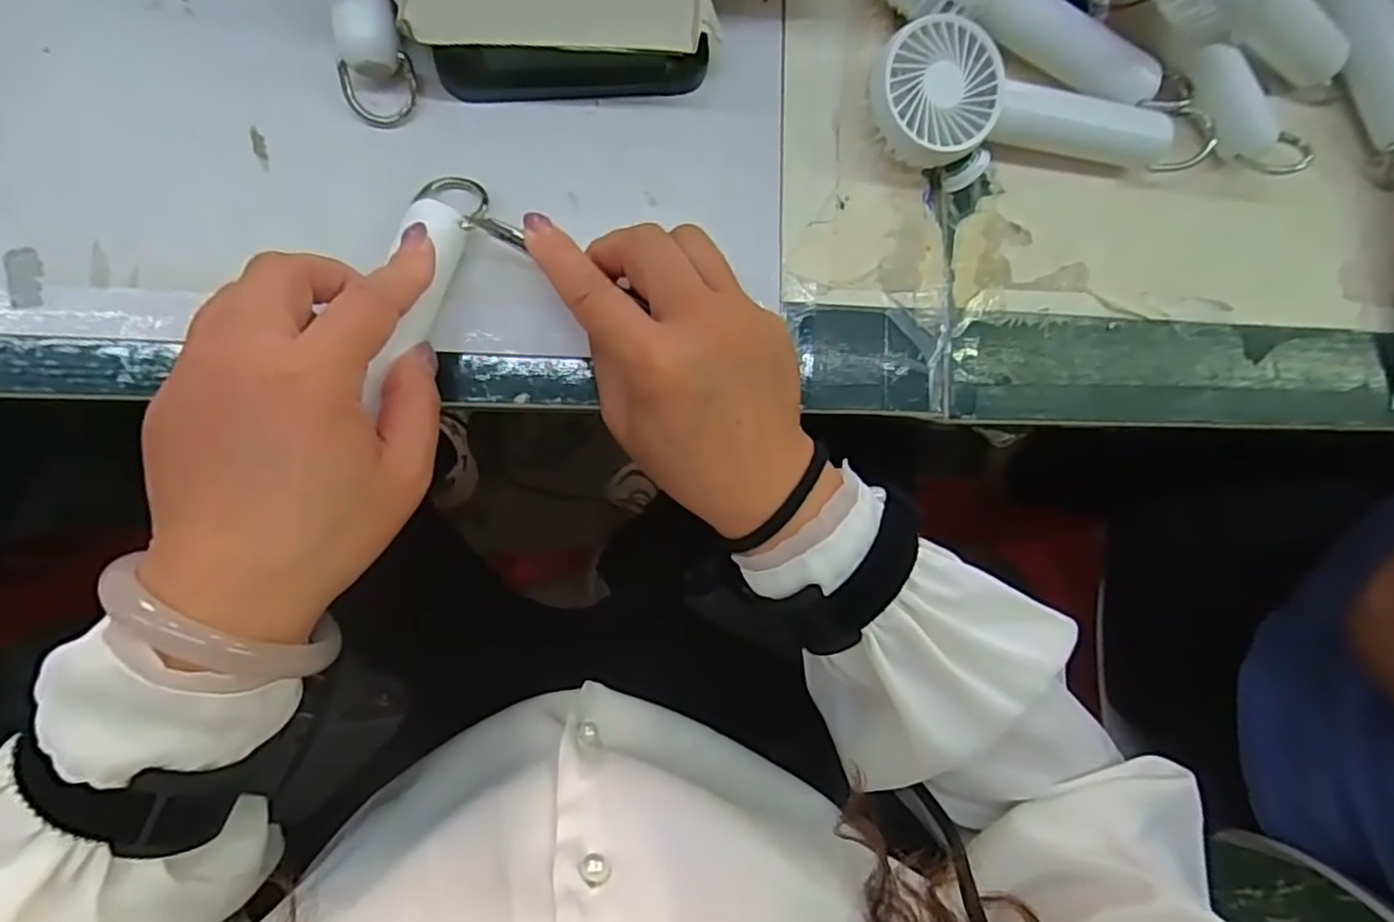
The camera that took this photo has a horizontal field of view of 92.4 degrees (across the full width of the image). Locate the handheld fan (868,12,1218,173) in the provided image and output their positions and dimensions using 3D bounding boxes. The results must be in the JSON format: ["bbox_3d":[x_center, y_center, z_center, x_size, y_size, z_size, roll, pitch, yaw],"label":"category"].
[{"bbox_3d":[0.154,-0.161,0.308,0.158,0.033,0.053,1,88,-8],"label":"handheld fan"}]

